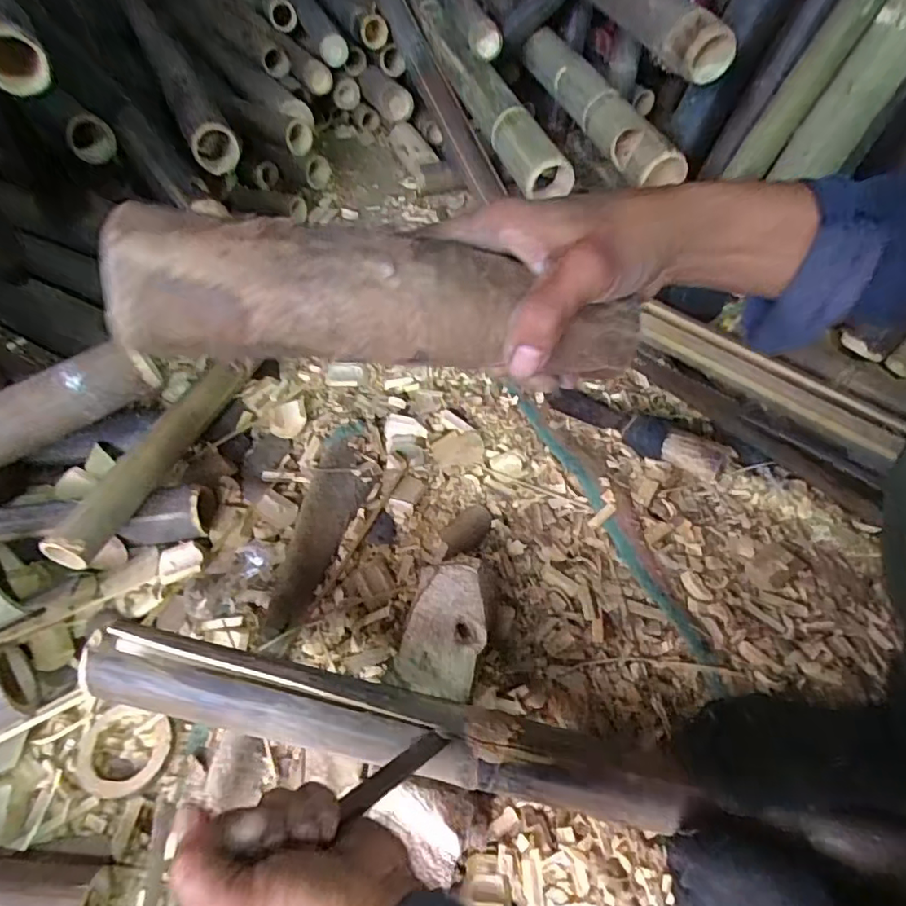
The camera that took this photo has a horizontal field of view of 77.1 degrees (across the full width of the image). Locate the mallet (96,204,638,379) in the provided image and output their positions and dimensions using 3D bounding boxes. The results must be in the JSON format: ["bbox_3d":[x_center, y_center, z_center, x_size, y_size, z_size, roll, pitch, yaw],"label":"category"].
[{"bbox_3d":[-0.027,-0.072,0.274,0.249,0.051,0.043,3,50,-15],"label":"mallet"}]

